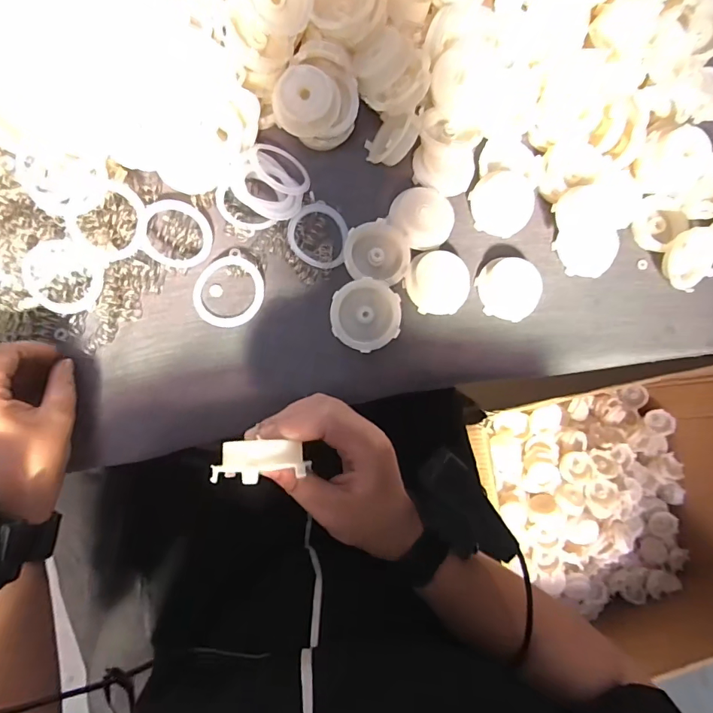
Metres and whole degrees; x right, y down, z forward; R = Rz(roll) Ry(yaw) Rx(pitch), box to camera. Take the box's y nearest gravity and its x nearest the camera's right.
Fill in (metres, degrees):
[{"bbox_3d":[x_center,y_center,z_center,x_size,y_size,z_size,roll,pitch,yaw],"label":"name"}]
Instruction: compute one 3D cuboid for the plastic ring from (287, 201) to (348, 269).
[{"bbox_3d":[-0.030,-0.100,0.363,0.047,0.010,0.057,7,80,-8],"label":"plastic ring"}]

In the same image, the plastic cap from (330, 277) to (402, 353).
[{"bbox_3d":[0.006,-0.032,0.357,0.052,0.022,0.055,1,81,-9],"label":"plastic cap"}]

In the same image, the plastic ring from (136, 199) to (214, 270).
[{"bbox_3d":[-0.139,-0.096,0.348,0.051,0.011,0.051,1,81,-9],"label":"plastic ring"}]

